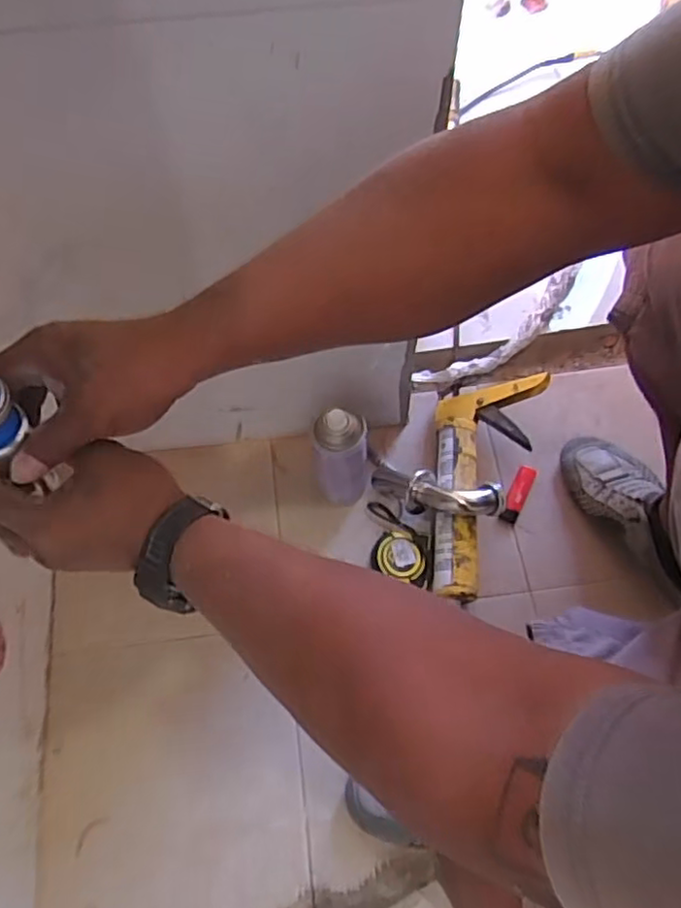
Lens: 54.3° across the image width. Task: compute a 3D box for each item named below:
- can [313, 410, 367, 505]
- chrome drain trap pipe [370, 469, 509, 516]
[{"bbox_3d":[0.001,0.006,0.800,0.061,0.168,0.075,0,64,2],"label":"can"},{"bbox_3d":[0.115,0.048,0.828,0.166,0.053,0.055,9,65,26],"label":"chrome drain trap pipe"}]

